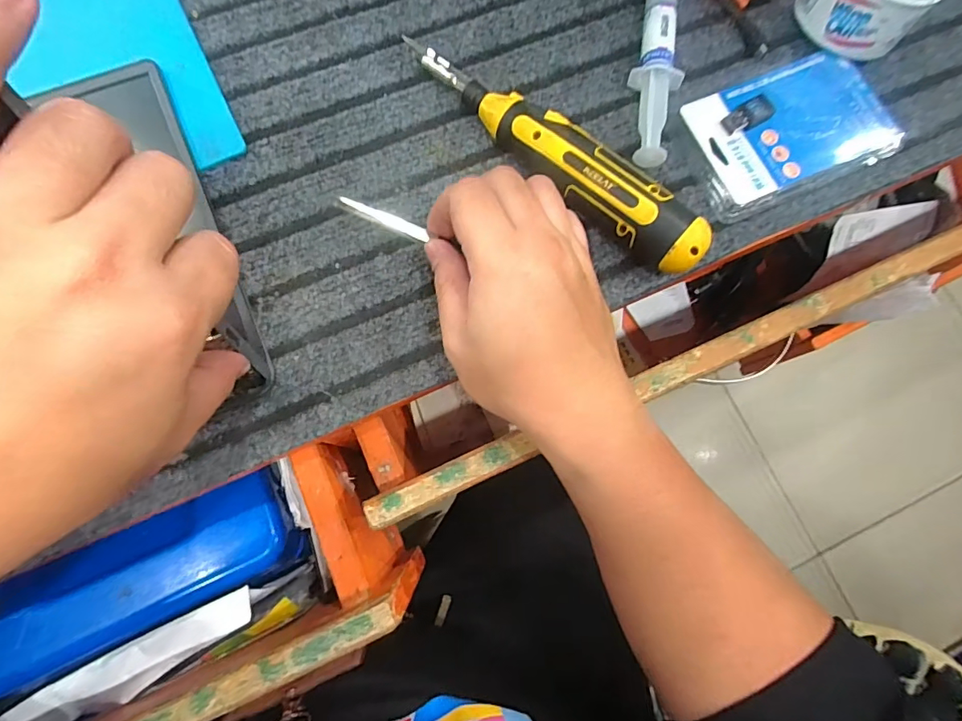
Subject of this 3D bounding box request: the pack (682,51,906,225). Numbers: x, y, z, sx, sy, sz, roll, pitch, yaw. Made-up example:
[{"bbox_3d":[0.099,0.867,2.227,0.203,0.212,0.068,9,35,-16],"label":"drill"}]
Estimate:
[{"bbox_3d":[0.202,-0.153,0.325,0.134,0.019,0.084,-23,79,-8],"label":"pack"}]

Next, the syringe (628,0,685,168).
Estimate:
[{"bbox_3d":[0.119,-0.202,0.332,0.030,0.021,0.159,12,76,0],"label":"syringe"}]

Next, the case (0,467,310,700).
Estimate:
[{"bbox_3d":[-0.216,0.140,0.310,0.190,0.033,0.064,-24,79,-8],"label":"case"}]

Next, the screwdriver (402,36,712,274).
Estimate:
[{"bbox_3d":[0.042,-0.132,0.302,0.219,0.044,0.033,44,78,7],"label":"screwdriver"}]

